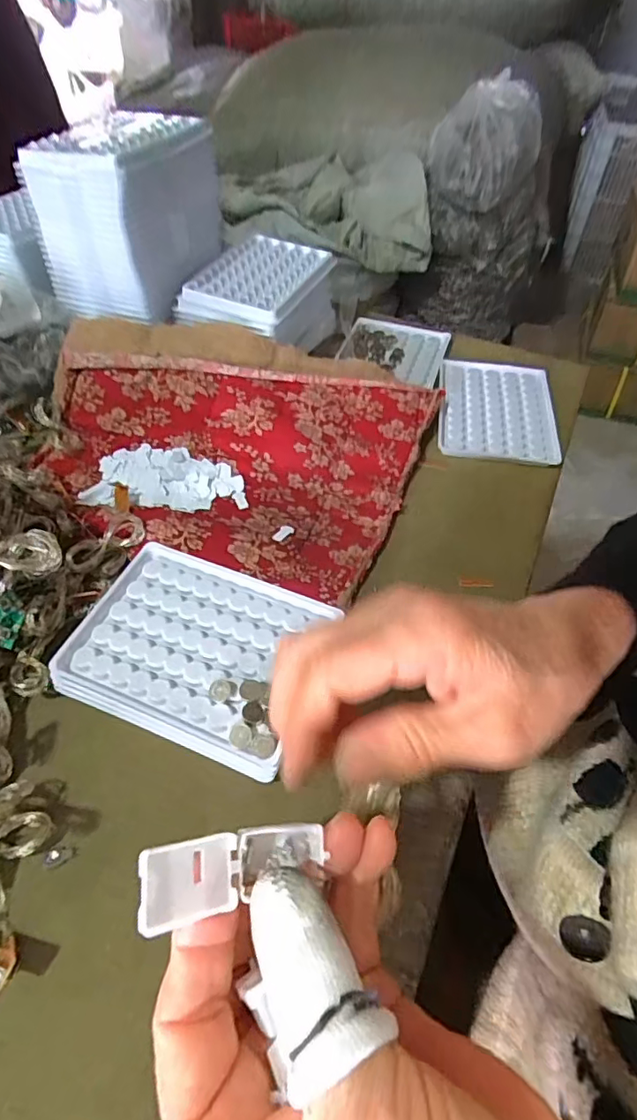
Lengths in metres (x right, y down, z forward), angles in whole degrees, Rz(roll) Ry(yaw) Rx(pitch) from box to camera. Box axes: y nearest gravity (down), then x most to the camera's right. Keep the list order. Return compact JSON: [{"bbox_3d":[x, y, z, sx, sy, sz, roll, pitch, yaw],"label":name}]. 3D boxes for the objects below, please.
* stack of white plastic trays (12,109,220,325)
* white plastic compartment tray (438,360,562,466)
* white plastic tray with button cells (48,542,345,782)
[{"bbox_3d":[-0.152,-0.281,0.449,0.104,0.119,0.123,15,51,10],"label":"stack of white plastic trays"},{"bbox_3d":[0.152,-0.128,0.468,0.096,0.011,0.128,8,50,4],"label":"white plastic compartment tray"},{"bbox_3d":[-0.067,0.047,0.298,0.124,0.023,0.099,17,52,12],"label":"white plastic tray with button cells"}]

